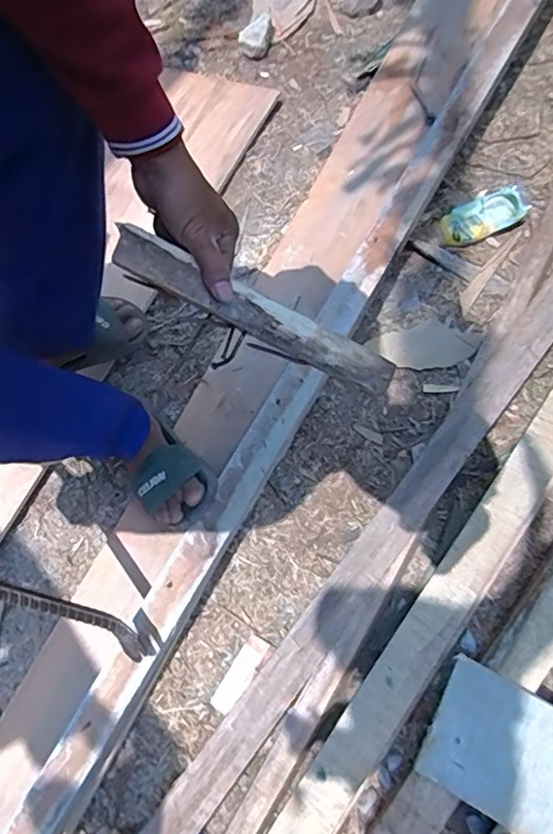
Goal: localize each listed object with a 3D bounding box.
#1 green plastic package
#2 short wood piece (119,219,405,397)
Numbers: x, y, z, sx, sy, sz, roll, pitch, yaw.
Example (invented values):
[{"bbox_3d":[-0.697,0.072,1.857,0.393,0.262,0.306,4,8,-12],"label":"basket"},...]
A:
[{"bbox_3d":[0.363,-0.360,0.991,0.159,0.042,0.082,-26,69,0],"label":"green plastic package"},{"bbox_3d":[-0.015,-0.092,0.515,0.278,0.019,0.036,25,72,-15],"label":"short wood piece"}]

